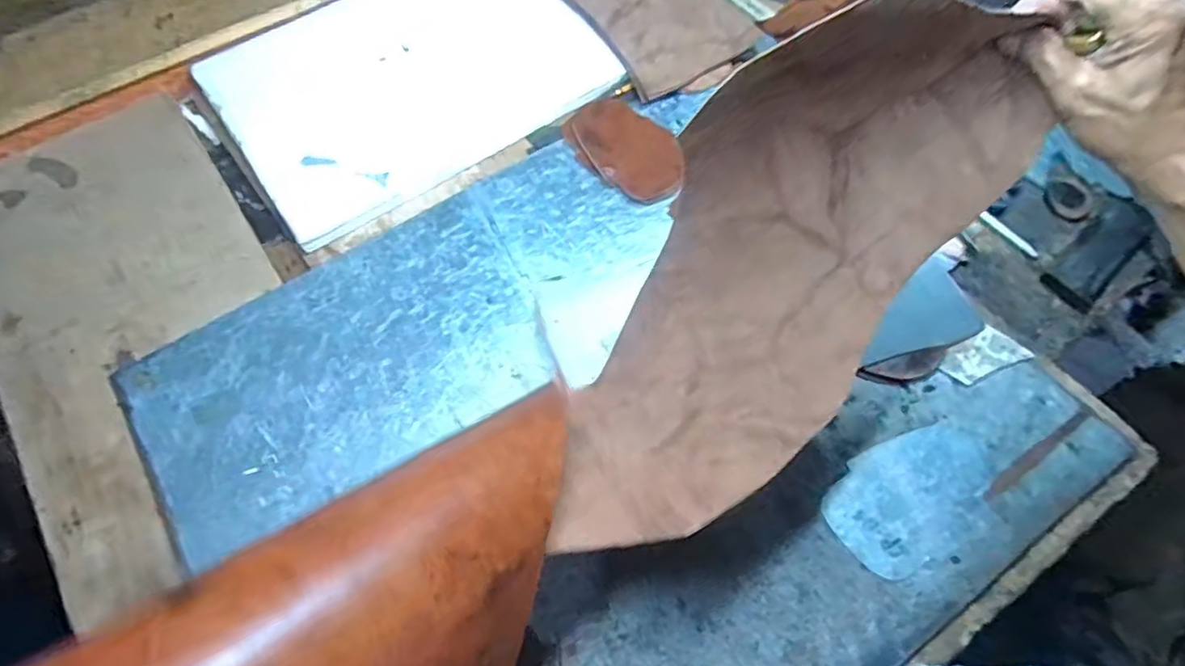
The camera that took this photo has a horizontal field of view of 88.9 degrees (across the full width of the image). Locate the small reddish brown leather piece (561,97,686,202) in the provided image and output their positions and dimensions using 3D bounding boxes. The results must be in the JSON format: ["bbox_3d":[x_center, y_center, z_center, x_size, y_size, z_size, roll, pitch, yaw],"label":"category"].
[{"bbox_3d":[0.040,-0.222,0.725,0.099,0.012,0.161,-36,72,-16],"label":"small reddish brown leather piece"}]

